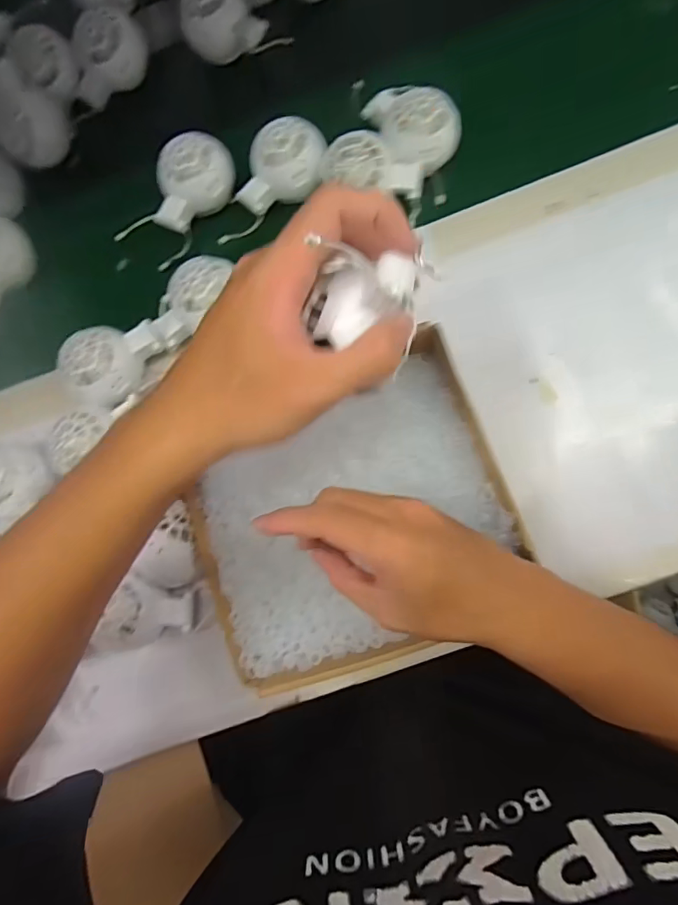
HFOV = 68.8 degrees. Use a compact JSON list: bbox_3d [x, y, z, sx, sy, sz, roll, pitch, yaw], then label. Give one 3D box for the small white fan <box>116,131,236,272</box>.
[{"bbox_3d":[-0.146,-0.230,0.444,0.062,0.047,0.114,37,86,11],"label":"small white fan"}]

